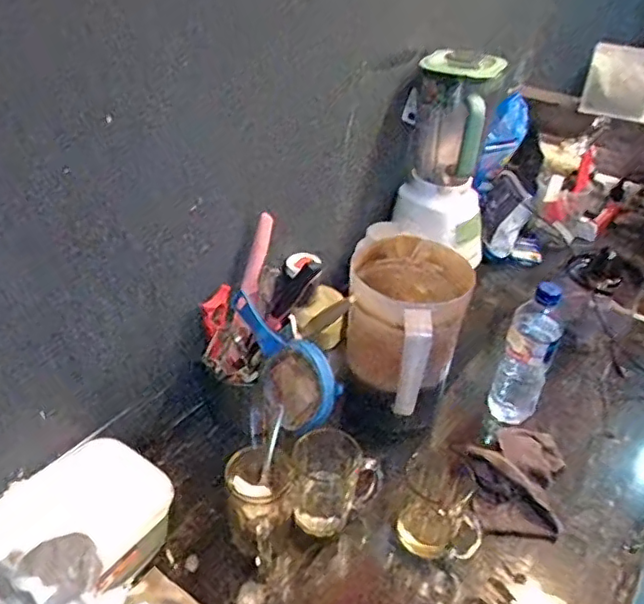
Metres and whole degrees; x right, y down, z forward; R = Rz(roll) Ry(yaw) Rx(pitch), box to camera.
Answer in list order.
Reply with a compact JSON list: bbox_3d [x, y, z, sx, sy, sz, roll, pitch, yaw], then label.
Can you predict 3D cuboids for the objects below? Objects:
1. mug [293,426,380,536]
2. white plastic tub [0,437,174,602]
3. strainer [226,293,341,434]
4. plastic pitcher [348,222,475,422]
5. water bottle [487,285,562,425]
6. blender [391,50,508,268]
[{"bbox_3d":[0.016,0.216,0.728,0.098,0.122,0.067,8,36,5],"label":"mug"},{"bbox_3d":[-0.273,0.254,0.666,0.137,0.090,0.197,25,41,26],"label":"white plastic tub"},{"bbox_3d":[-0.058,0.061,0.769,0.061,0.070,0.220,-16,41,-26],"label":"strainer"},{"bbox_3d":[0.111,0.023,0.800,0.138,0.131,0.196,12,37,10],"label":"plastic pitcher"},{"bbox_3d":[0.292,0.073,0.864,0.066,0.223,0.062,17,38,17],"label":"water bottle"},{"bbox_3d":[0.226,-0.252,1.110,0.147,0.361,0.139,3,36,-2],"label":"blender"}]

